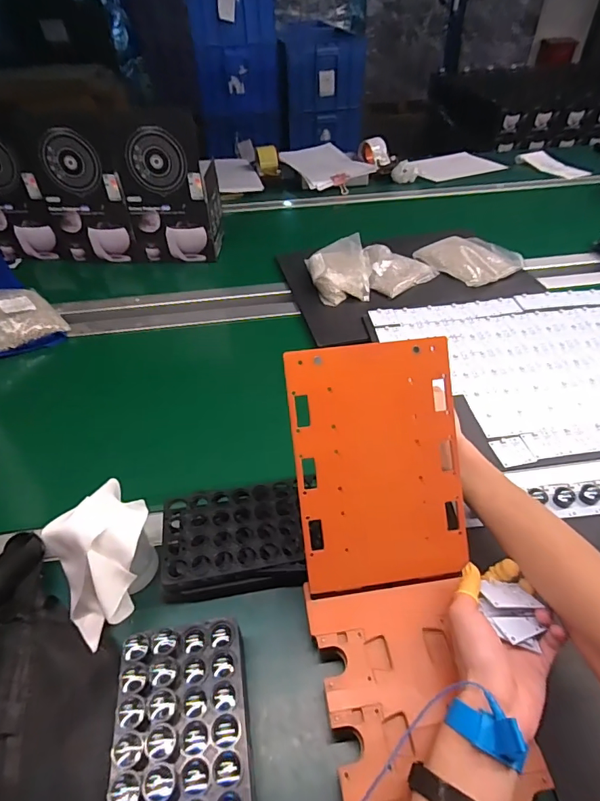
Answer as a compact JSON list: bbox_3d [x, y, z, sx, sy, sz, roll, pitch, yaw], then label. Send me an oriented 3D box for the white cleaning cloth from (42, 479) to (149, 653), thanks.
[{"bbox_3d":[-0.190,0.155,0.434,0.108,0.100,0.092,-32,52,-27],"label":"white cleaning cloth"}]

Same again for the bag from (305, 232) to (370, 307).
[{"bbox_3d":[0.081,-0.267,0.897,0.122,0.056,0.168,-8,45,-6],"label":"bag"}]

